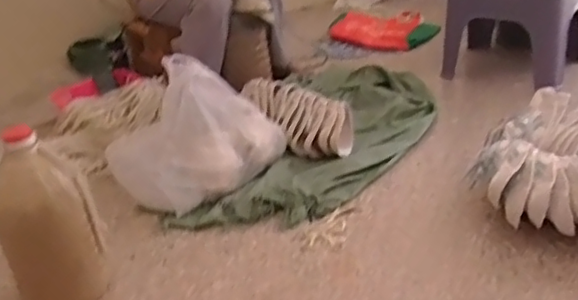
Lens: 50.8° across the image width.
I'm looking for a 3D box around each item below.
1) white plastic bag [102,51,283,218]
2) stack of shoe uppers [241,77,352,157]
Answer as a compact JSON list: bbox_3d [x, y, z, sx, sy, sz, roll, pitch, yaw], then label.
[{"bbox_3d":[-0.272,-0.062,1.638,0.401,0.254,0.396,22,40,39],"label":"white plastic bag"},{"bbox_3d":[0.026,-0.096,1.765,0.181,0.106,0.419,-28,36,-33],"label":"stack of shoe uppers"}]

